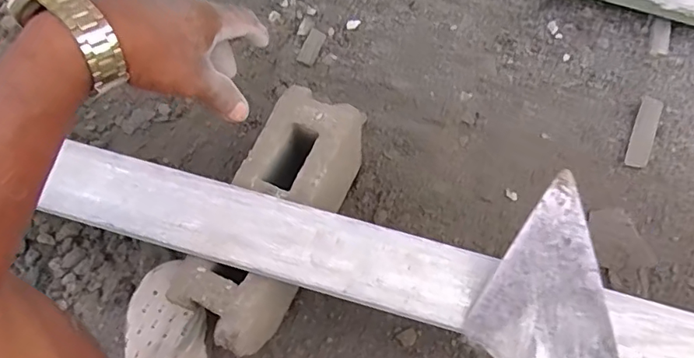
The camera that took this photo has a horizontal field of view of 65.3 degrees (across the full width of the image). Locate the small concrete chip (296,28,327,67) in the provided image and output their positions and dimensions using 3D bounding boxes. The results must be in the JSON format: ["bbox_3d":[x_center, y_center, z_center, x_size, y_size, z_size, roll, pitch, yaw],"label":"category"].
[{"bbox_3d":[-0.056,-0.208,0.858,0.029,0.011,0.059,25,69,12],"label":"small concrete chip"}]

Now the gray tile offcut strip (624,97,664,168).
[{"bbox_3d":[0.425,-0.066,0.773,0.030,0.005,0.107,20,80,11],"label":"gray tile offcut strip"}]

